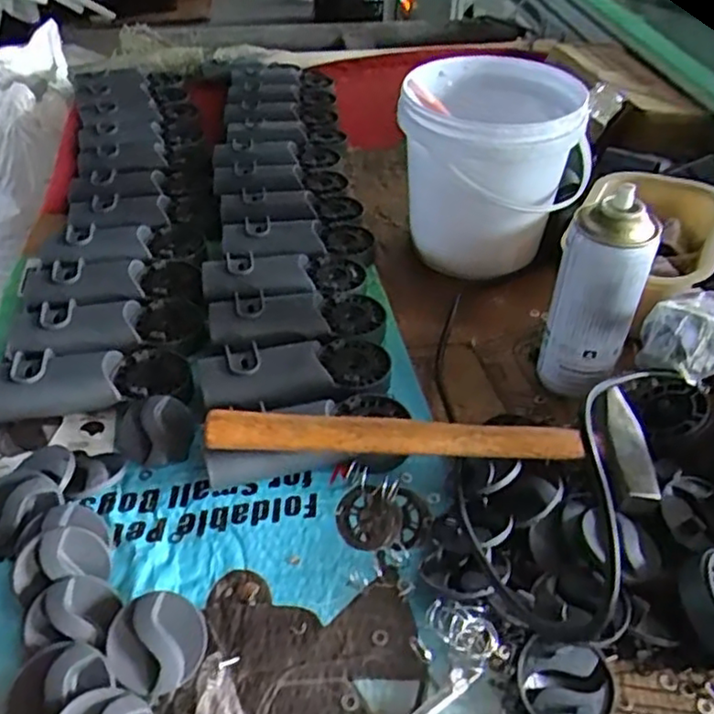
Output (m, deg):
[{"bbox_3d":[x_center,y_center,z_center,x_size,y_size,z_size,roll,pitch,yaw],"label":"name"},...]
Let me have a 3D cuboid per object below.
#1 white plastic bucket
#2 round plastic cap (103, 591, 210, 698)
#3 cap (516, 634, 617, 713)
[{"bbox_3d":[0.145,-0.189,0.714,0.171,0.190,0.202,17,45,18],"label":"white plastic bucket"},{"bbox_3d":[-0.120,0.171,0.408,0.056,0.010,0.055,8,60,-13],"label":"round plastic cap"},{"bbox_3d":[0.122,0.194,0.394,0.055,0.025,0.047,8,43,10],"label":"cap"}]

